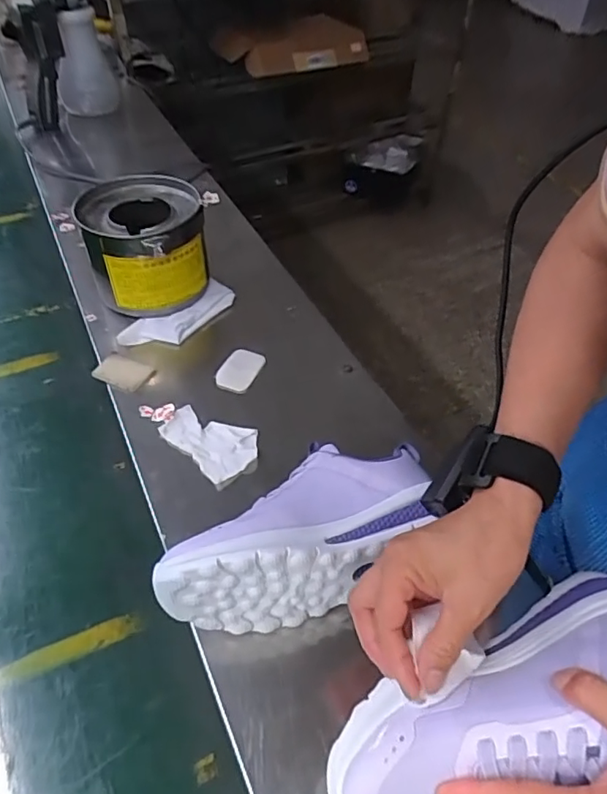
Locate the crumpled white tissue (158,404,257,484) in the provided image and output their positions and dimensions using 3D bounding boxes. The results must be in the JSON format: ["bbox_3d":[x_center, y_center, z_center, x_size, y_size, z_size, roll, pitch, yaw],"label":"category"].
[{"bbox_3d":[-0.089,0.039,0.541,0.098,0.004,0.062,35,55,26],"label":"crumpled white tissue"}]

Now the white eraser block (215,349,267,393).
[{"bbox_3d":[-0.070,-0.031,0.615,0.039,0.011,0.061,19,49,14],"label":"white eraser block"}]

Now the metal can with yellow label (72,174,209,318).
[{"bbox_3d":[-0.187,-0.179,0.667,0.130,0.114,0.141,2,49,-2],"label":"metal can with yellow label"}]

